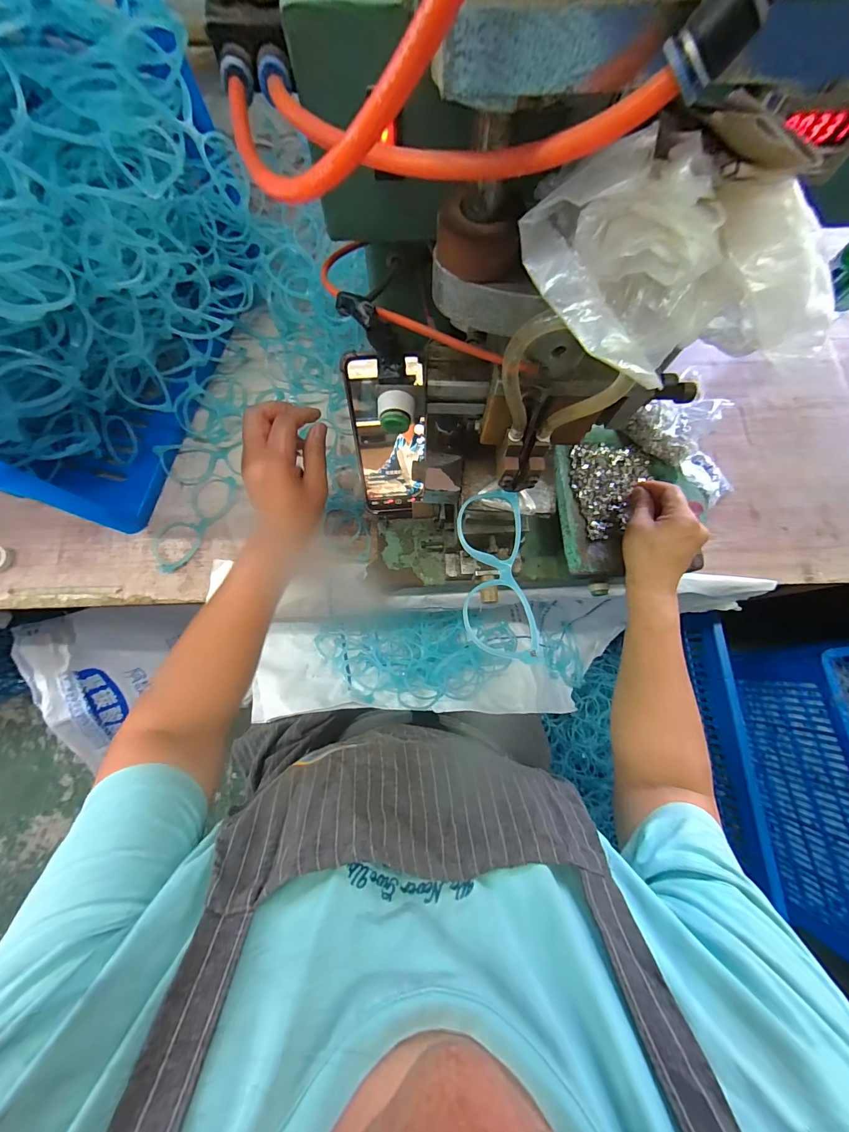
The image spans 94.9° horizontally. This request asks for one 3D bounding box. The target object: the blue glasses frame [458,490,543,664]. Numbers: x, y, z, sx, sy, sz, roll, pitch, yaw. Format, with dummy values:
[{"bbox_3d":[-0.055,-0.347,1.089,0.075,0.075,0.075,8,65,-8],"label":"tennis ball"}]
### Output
[{"bbox_3d":[0.053,0.005,0.293,0.051,0.017,0.133,-2,76,-1],"label":"blue glasses frame"}]

